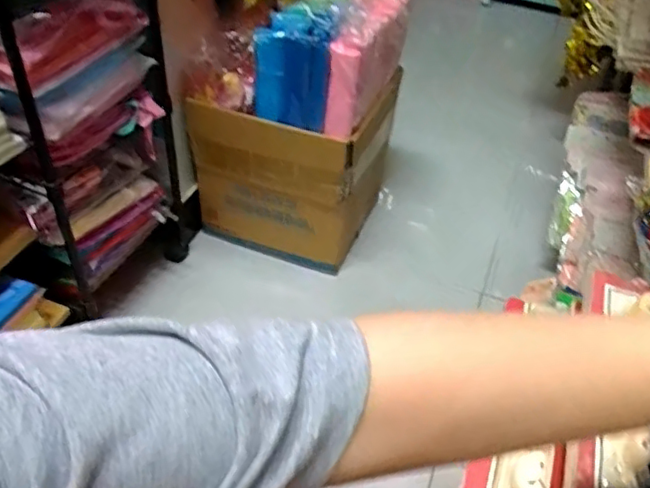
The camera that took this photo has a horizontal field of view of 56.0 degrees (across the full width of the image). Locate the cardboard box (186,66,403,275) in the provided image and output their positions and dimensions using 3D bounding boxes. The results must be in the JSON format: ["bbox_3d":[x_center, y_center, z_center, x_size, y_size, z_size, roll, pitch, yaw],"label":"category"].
[{"bbox_3d":[-0.062,-0.175,1.270,0.316,0.322,0.274,19,46,15],"label":"cardboard box"}]

